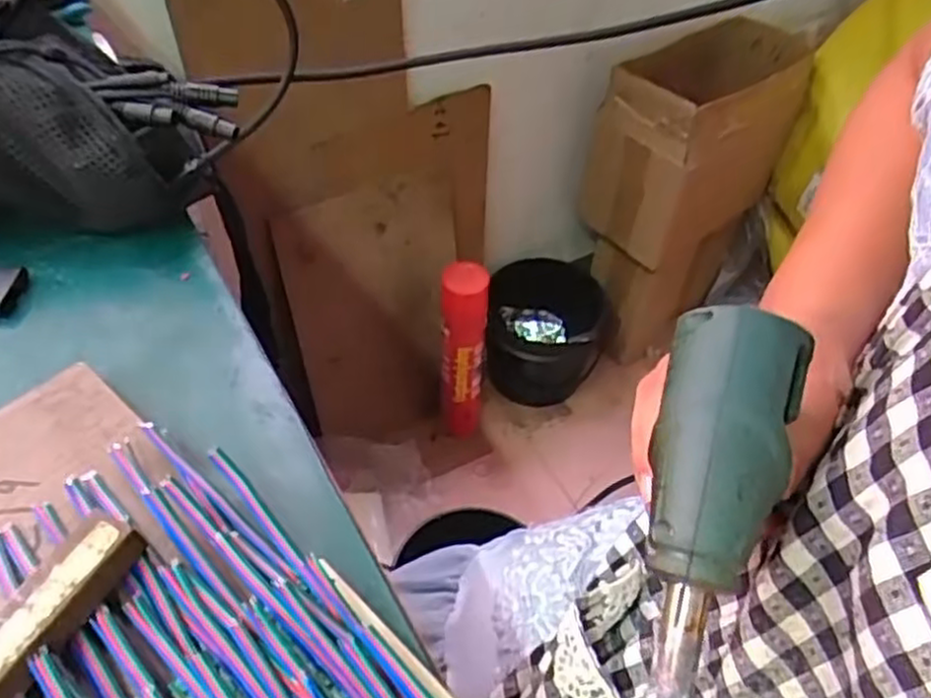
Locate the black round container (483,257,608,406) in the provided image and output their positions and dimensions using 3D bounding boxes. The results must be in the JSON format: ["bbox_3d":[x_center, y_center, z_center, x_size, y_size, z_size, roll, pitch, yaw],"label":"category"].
[{"bbox_3d":[0.142,-0.029,1.358,0.207,0.187,0.195,3,49,-1],"label":"black round container"}]

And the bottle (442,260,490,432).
[{"bbox_3d":[-0.004,0.014,1.176,0.072,0.350,0.063,4,49,0],"label":"bottle"}]

